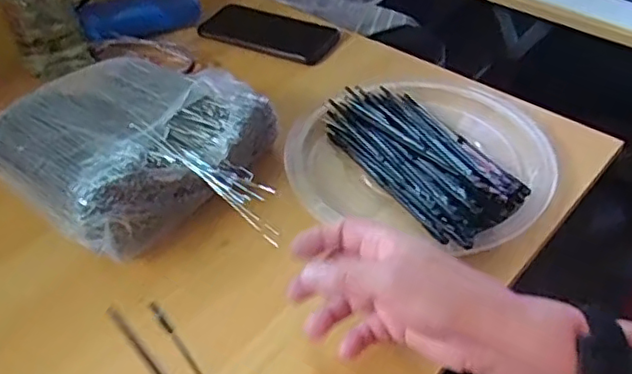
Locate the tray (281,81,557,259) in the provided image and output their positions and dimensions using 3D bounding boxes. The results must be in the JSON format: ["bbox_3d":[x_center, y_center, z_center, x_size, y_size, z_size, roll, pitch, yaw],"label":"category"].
[{"bbox_3d":[0.096,-0.041,0.550,0.227,0.036,0.217,-1,43,1],"label":"tray"}]

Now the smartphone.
[{"bbox_3d":[-0.059,-0.191,0.737,0.163,0.009,0.090,17,47,20],"label":"smartphone"}]

